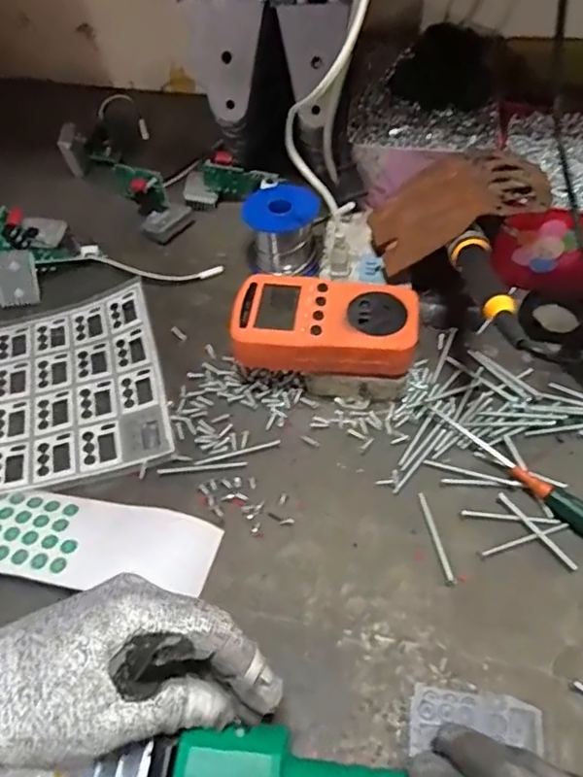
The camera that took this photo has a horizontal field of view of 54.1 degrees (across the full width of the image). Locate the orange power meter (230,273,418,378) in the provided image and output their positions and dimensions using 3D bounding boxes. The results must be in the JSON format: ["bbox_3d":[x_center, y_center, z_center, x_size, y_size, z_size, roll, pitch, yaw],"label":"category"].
[{"bbox_3d":[0.023,-0.045,0.404,0.124,0.030,0.067,5,55,5],"label":"orange power meter"}]

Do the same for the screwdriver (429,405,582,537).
[{"bbox_3d":[0.154,0.057,0.382,0.146,0.014,0.018,38,64,25],"label":"screwdriver"}]

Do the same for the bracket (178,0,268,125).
[{"bbox_3d":[-0.054,-0.293,0.475,0.072,0.129,0.010,0,39,4],"label":"bracket"}]

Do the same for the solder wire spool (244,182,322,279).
[{"bbox_3d":[-0.008,-0.140,0.506,0.064,0.056,0.064,-1,55,1],"label":"solder wire spool"}]

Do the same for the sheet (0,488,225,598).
[{"bbox_3d":[-0.155,0.095,0.369,0.210,0.014,0.058,6,55,6],"label":"sheet"}]

